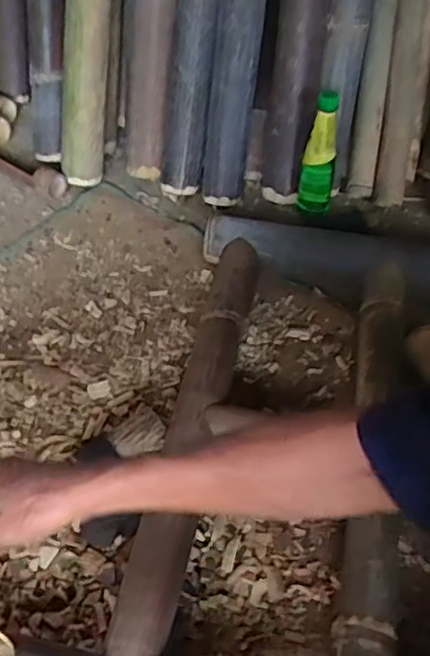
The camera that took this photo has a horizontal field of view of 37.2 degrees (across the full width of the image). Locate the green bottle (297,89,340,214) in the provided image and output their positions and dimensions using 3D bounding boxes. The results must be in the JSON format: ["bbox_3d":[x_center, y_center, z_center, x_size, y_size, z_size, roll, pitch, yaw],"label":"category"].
[{"bbox_3d":[0.166,-0.267,1.011,0.054,0.208,0.061,12,49,9],"label":"green bottle"}]

